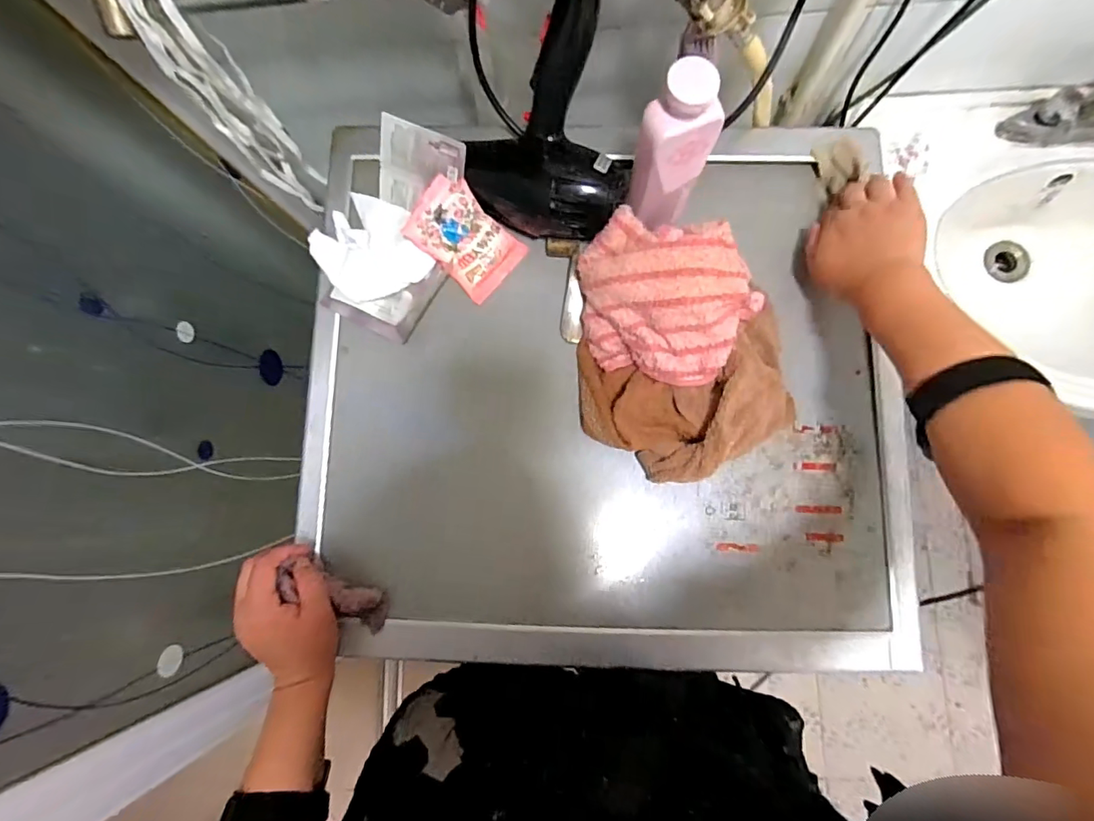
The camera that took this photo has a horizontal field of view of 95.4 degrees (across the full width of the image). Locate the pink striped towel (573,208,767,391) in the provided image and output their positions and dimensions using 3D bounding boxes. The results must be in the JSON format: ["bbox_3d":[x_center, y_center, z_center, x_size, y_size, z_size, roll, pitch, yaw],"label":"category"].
[{"bbox_3d":[0.109,-0.098,0.461,0.170,0.084,0.140,9,83,6],"label":"pink striped towel"}]

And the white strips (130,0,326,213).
[{"bbox_3d":[-0.285,-0.275,0.474,0.055,0.237,0.036,-44,81,-2],"label":"white strips"}]

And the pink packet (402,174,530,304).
[{"bbox_3d":[-0.082,-0.172,0.501,0.074,0.013,0.108,-45,113,9],"label":"pink packet"}]

